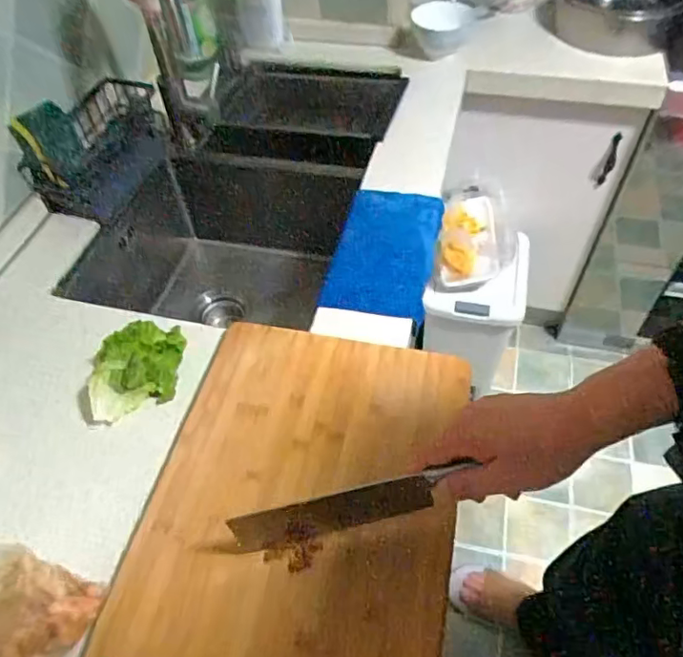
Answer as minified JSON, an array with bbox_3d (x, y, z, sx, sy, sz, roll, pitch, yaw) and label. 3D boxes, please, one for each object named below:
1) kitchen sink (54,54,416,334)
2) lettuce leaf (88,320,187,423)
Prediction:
[{"bbox_3d":[-0.154,-0.222,1.043,0.368,0.252,0.727,12,53,12],"label":"kitchen sink"},{"bbox_3d":[-0.244,0.041,0.664,0.093,0.038,0.128,-2,52,1],"label":"lettuce leaf"}]

